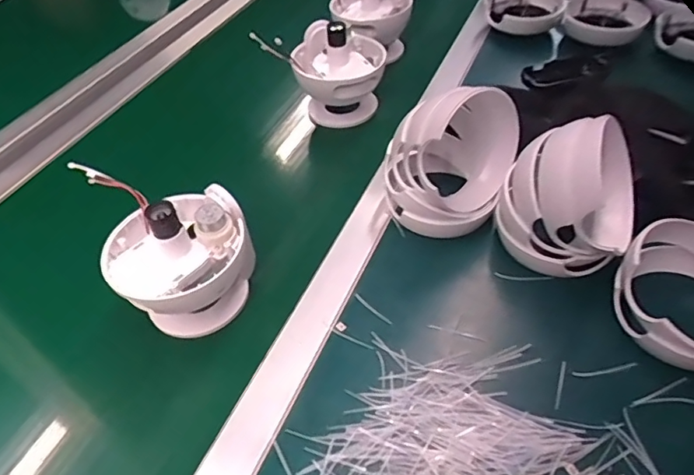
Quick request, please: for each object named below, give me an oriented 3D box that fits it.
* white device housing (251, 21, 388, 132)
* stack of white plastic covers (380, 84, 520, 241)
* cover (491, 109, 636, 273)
[{"bbox_3d":[-0.017,-0.195,0.656,0.126,0.123,0.119,6,47,11],"label":"white device housing"},{"bbox_3d":[0.097,-0.078,0.516,0.114,0.117,0.115,22,52,24],"label":"stack of white plastic covers"},{"bbox_3d":[0.198,-0.038,0.474,0.116,0.104,0.100,20,51,23],"label":"cover"}]

